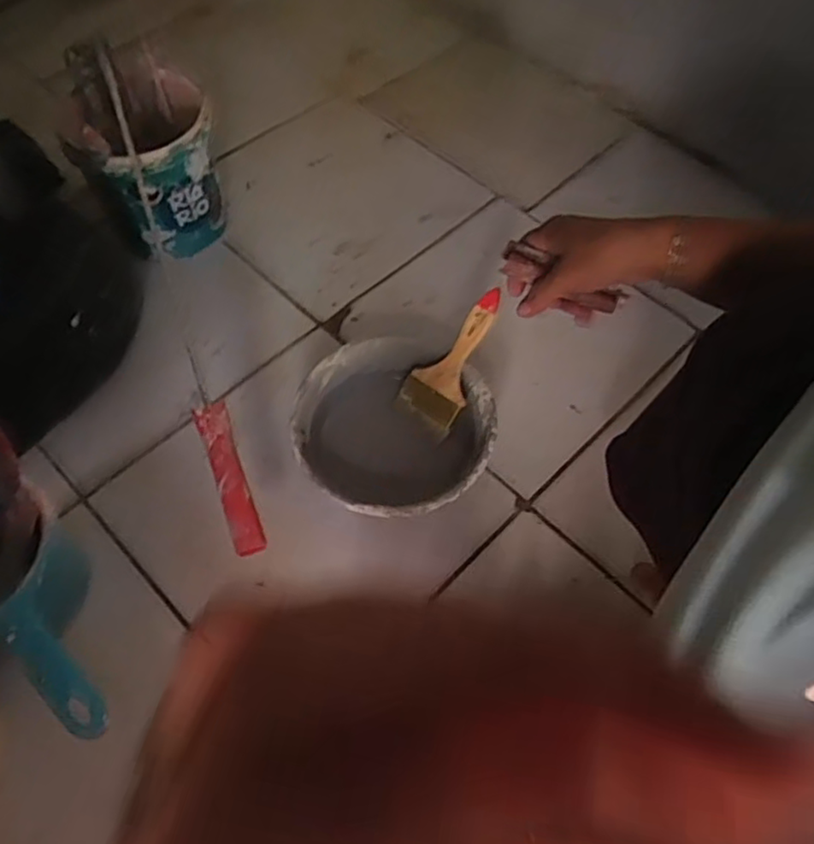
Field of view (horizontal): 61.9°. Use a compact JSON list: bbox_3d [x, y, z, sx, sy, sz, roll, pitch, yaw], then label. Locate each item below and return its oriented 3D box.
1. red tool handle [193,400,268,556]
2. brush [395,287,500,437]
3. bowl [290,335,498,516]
[{"bbox_3d":[-0.160,0.050,0.614,0.027,0.020,0.139,-18,83,-12],"label":"red tool handle"},{"bbox_3d":[0.051,-0.067,0.714,0.067,0.011,0.155,35,105,17],"label":"brush"},{"bbox_3d":[-0.013,0.013,0.714,0.199,0.071,0.196,1,60,-2],"label":"bowl"}]

